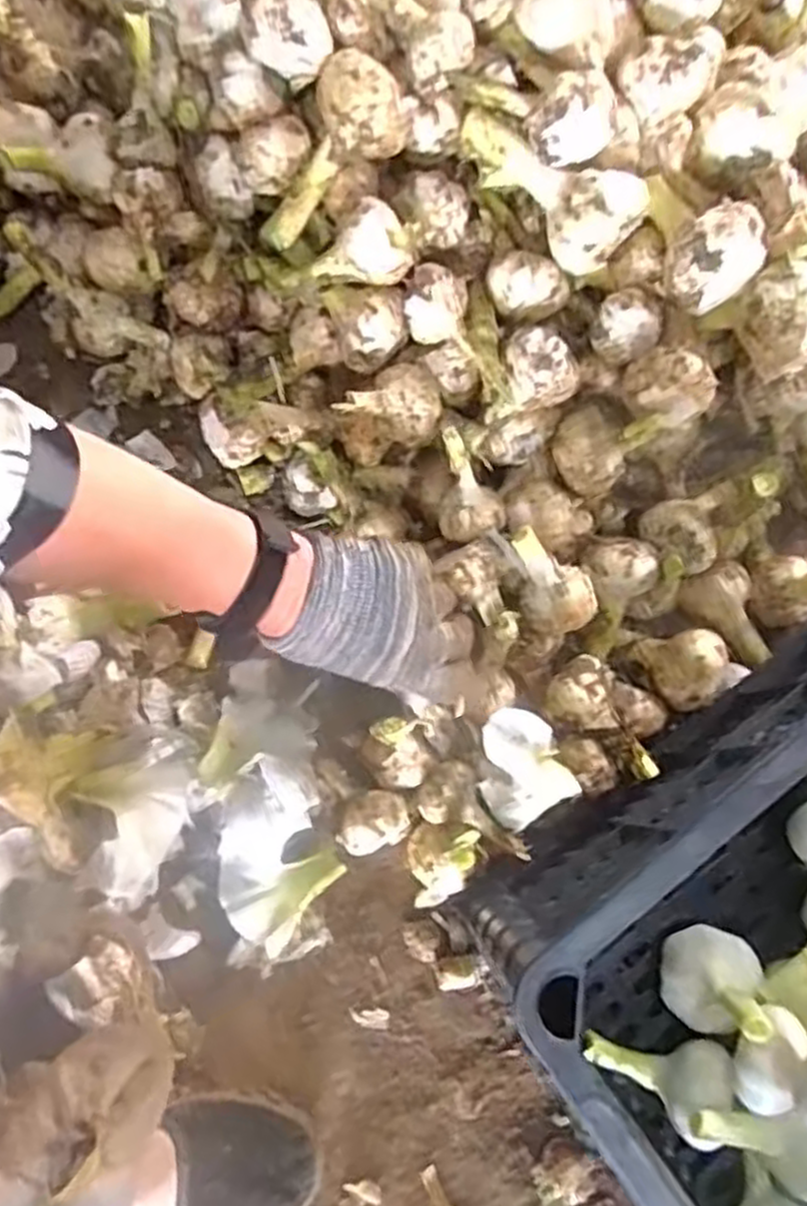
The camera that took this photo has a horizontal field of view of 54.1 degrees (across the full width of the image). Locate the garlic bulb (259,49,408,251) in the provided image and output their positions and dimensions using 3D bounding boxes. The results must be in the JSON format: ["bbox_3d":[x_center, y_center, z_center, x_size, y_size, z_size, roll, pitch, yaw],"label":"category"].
[{"bbox_3d":[-0.047,-0.273,0.487,0.046,0.039,0.117,49,114,9],"label":"garlic bulb"}]

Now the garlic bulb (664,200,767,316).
[{"bbox_3d":[0.182,-0.202,0.465,0.053,0.051,0.036,-32,81,-9],"label":"garlic bulb"}]

